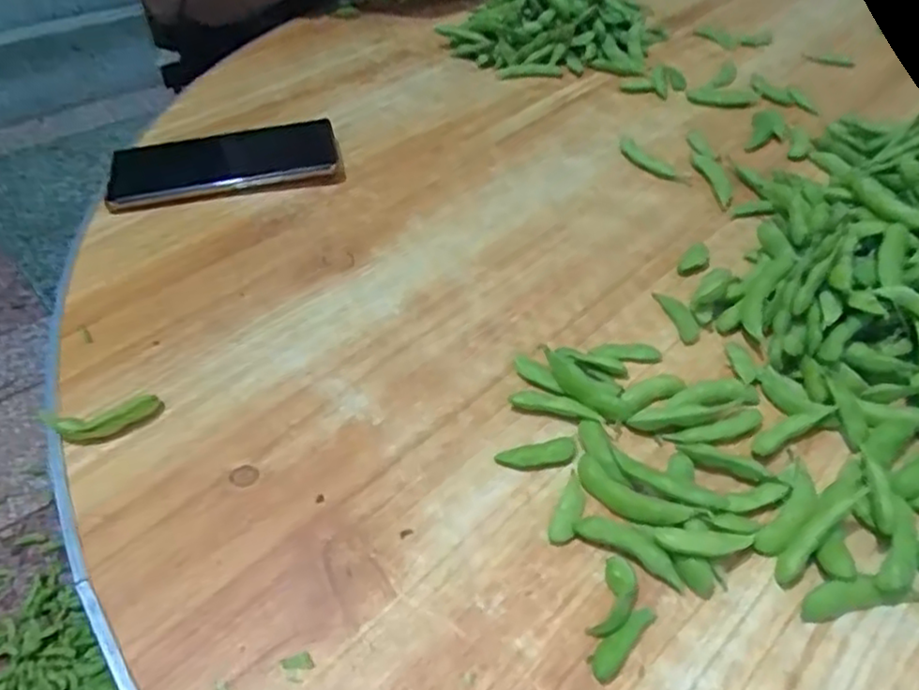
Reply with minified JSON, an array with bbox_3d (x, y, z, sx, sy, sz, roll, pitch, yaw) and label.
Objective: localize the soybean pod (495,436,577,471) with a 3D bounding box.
[{"bbox_3d":[0.038,0.054,0.331,0.039,0.004,0.015,-9,46,-8],"label":"soybean pod"}]

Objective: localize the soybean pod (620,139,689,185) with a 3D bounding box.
[{"bbox_3d":[0.146,-0.139,0.514,0.061,0.014,0.018,33,56,28],"label":"soybean pod"}]

